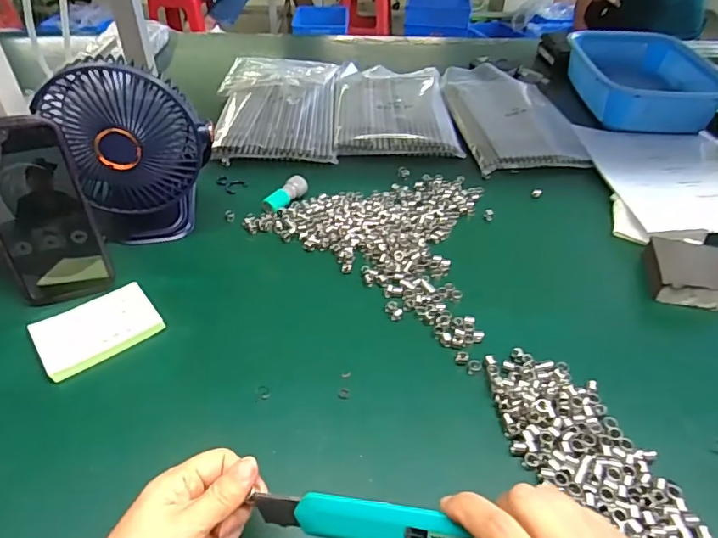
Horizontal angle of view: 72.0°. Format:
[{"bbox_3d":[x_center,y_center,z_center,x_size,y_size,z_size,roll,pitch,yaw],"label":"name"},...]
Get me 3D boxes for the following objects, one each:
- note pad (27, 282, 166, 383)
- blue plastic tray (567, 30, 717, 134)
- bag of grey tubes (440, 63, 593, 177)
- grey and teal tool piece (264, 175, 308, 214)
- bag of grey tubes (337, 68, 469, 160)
[{"bbox_3d":[-0.230,0.052,0.436,0.095,0.014,0.067,-29,48,-31],"label":"note pad"},{"bbox_3d":[0.477,-0.329,0.853,0.195,0.069,0.307,4,41,4],"label":"blue plastic tray"},{"bbox_3d":[0.234,-0.255,0.796,0.172,0.024,0.335,-1,40,-1],"label":"bag of grey tubes"},{"bbox_3d":[-0.088,-0.090,0.594,0.023,0.021,0.061,24,45,25],"label":"grey and teal tool piece"},{"bbox_3d":[0.054,-0.268,0.807,0.179,0.022,0.305,-1,40,-1],"label":"bag of grey tubes"}]

